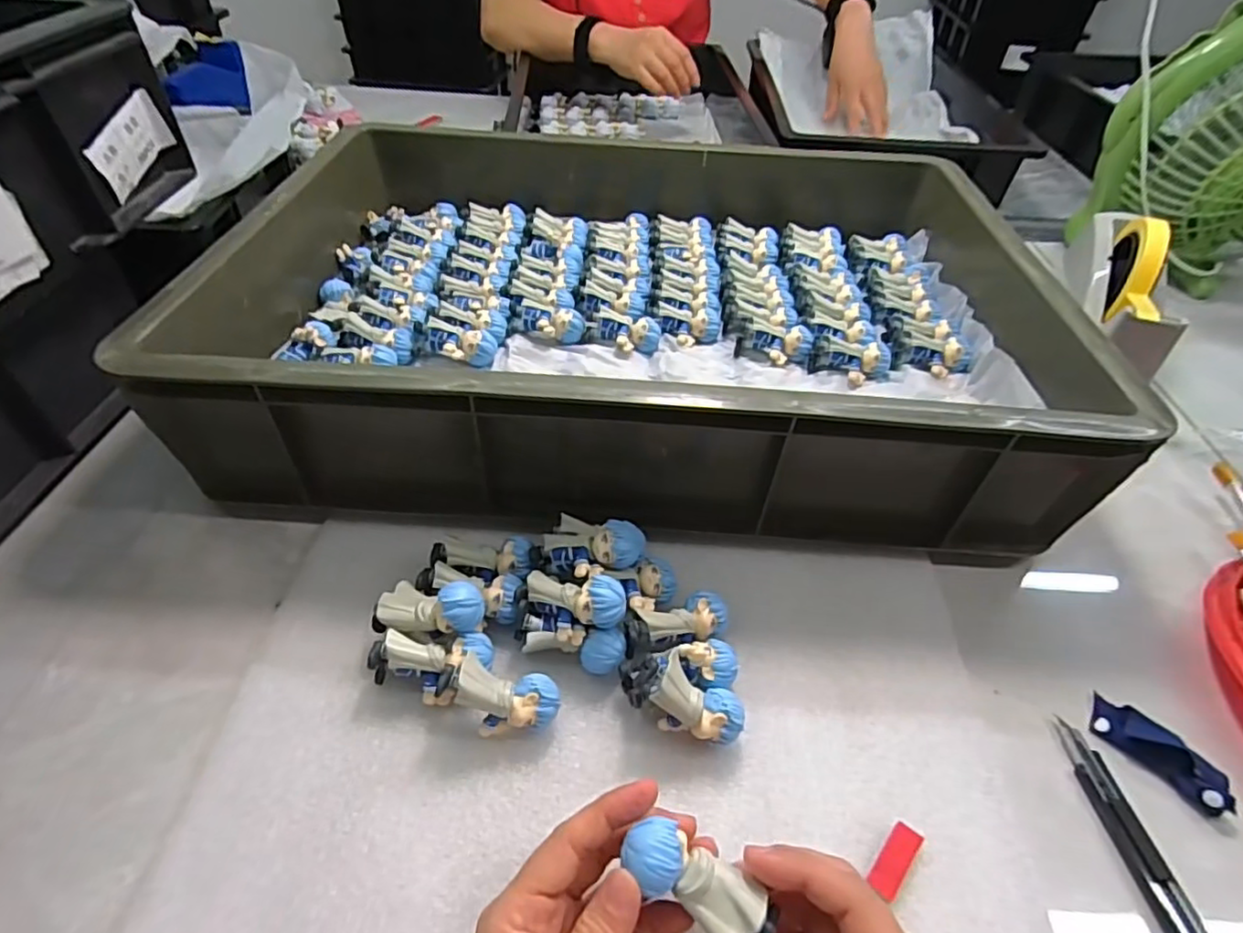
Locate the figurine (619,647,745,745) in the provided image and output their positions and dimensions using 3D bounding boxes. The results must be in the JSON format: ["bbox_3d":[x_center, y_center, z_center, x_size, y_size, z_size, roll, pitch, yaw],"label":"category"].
[{"bbox_3d":[0.031,0.117,0.326,0.066,0.035,0.028,29,50,-2],"label":"figurine"}]

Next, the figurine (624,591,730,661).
[{"bbox_3d":[0.031,0.094,0.366,0.061,0.029,0.026,-10,49,-13],"label":"figurine"}]

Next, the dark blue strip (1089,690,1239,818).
[{"bbox_3d":[0.286,0.150,0.335,0.027,0.014,0.065,-33,56,-30],"label":"dark blue strip"}]

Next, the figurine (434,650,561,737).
[{"bbox_3d":[-0.064,0.119,0.325,0.061,0.028,0.027,23,45,-17],"label":"figurine"}]

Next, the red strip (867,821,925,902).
[{"bbox_3d":[0.129,0.184,0.296,0.014,0.004,0.034,34,53,26],"label":"red strip"}]

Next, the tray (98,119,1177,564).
[{"bbox_3d":[0.015,-0.158,0.536,0.591,0.124,0.447,4,46,1],"label":"tray"}]

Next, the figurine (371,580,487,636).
[{"bbox_3d":[-0.104,0.082,0.355,0.059,0.037,0.030,-3,46,12],"label":"figurine"}]

